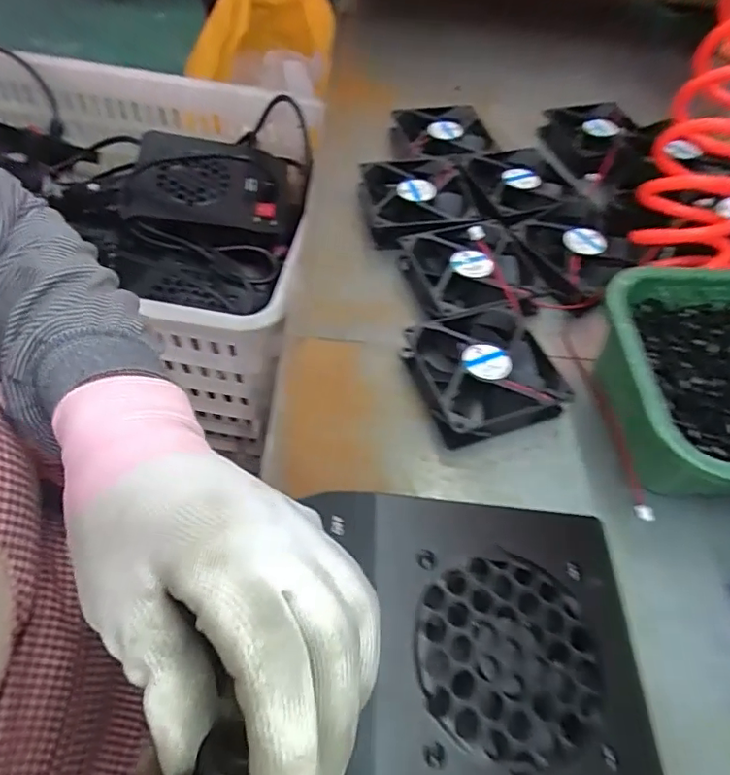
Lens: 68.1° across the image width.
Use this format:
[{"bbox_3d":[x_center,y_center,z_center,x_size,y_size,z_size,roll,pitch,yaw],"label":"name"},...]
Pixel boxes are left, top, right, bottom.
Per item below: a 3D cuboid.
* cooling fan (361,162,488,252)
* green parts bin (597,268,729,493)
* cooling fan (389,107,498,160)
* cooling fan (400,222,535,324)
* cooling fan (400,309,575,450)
[{"bbox_3d":[0.046,-0.170,0.496,0.096,0.026,0.103,-9,57,-11],"label":"cooling fan"},{"bbox_3d":[0.242,0.005,0.361,0.170,0.075,0.158,1,55,-5],"label":"green parts bin"},{"bbox_3d":[0.082,-0.261,0.563,0.098,0.022,0.098,-1,55,-6],"label":"cooling fan"},{"bbox_3d":[0.085,-0.091,0.444,0.094,0.026,0.099,-9,57,-11],"label":"cooling fan"},{"bbox_3d":[0.084,-0.011,0.386,0.093,0.026,0.098,-12,57,-13],"label":"cooling fan"}]

